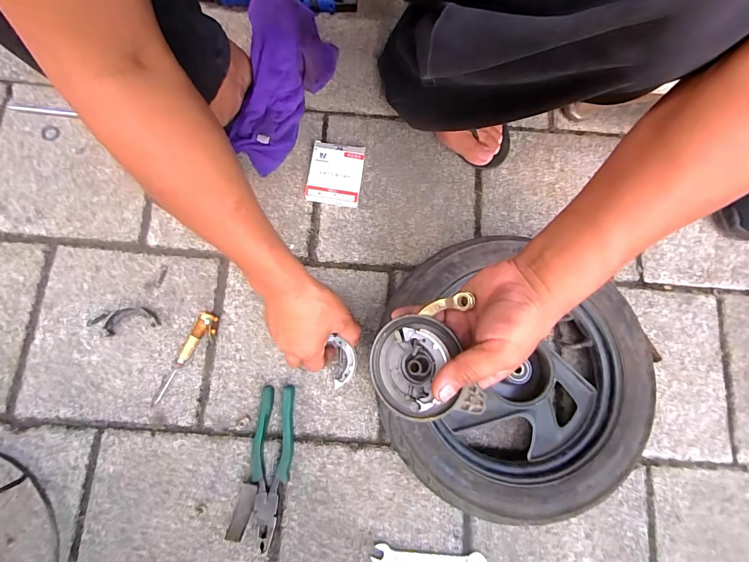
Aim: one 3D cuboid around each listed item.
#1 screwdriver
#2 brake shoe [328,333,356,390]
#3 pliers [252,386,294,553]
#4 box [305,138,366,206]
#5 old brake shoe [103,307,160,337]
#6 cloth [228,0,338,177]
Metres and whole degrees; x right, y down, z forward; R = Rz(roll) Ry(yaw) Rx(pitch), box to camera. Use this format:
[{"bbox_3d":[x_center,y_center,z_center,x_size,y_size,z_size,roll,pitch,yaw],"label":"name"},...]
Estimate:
[{"bbox_3d":[-0.267,0.107,0.503,0.021,0.014,0.136,24,80,3],"label":"screwdriver"},{"bbox_3d":[-0.042,0.111,0.494,0.033,0.018,0.068,-4,75,-2],"label":"brake shoe"},{"bbox_3d":[-0.135,0.240,0.474,0.051,0.017,0.192,-1,80,-1],"label":"pliers"},{"bbox_3d":[-0.059,-0.163,0.551,0.079,0.025,0.096,8,80,1],"label":"box"},{"bbox_3d":[-0.341,0.054,0.503,0.071,0.021,0.032,-13,80,-3],"label":"old brake shoe"},{"bbox_3d":[-0.138,-0.307,0.552,0.129,0.085,0.270,7,80,0],"label":"cloth"}]

